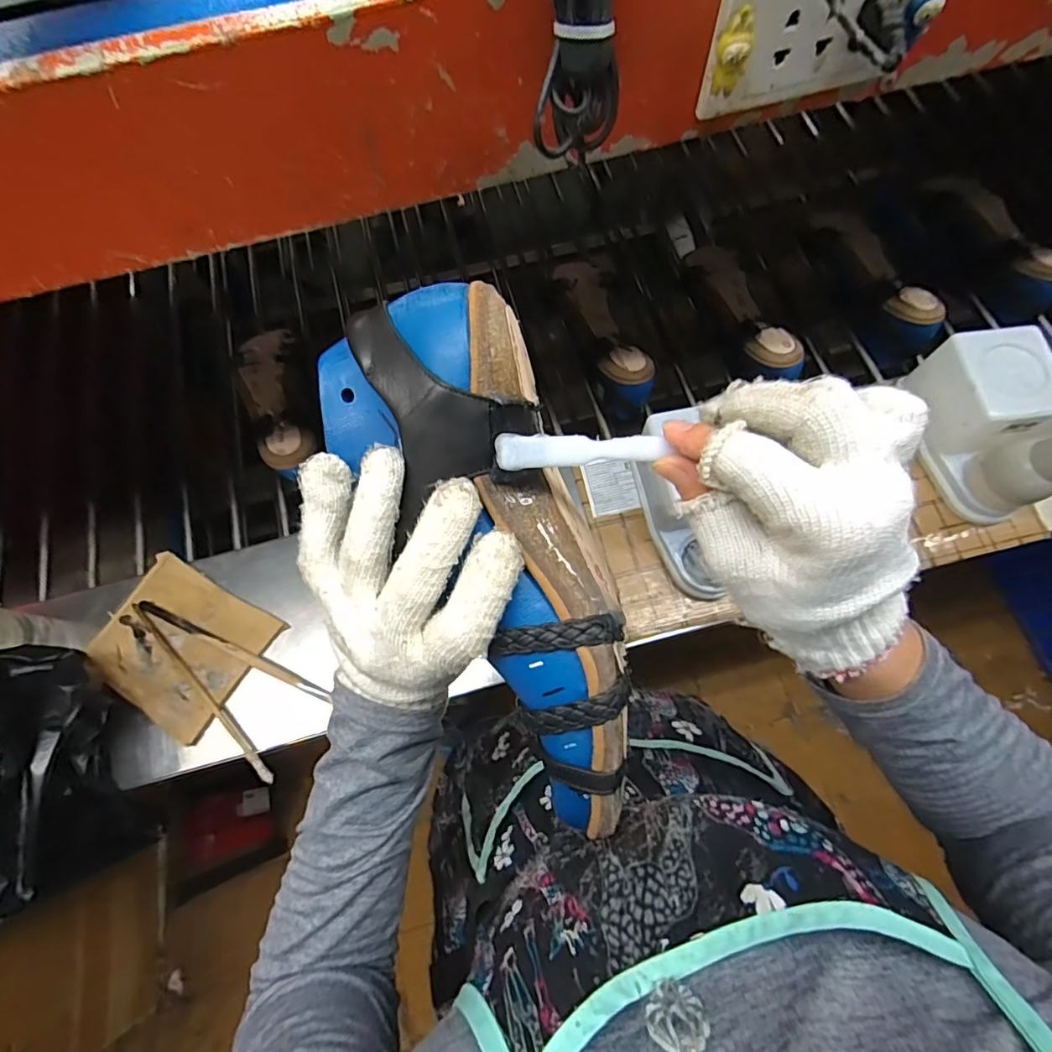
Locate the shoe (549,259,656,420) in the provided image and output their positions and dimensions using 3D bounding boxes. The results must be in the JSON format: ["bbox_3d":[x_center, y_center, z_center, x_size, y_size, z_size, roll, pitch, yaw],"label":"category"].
[{"bbox_3d":[0.098,-0.266,0.730,0.076,0.098,0.248,-17,70,-4],"label":"shoe"}]

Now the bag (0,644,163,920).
[{"bbox_3d":[-0.509,0.244,0.494,0.187,0.203,0.241,-17,70,-3],"label":"bag"}]

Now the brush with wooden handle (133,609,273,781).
[{"bbox_3d":[-0.355,0.179,0.579,0.261,0.018,0.010,42,77,16],"label":"brush with wooden handle"}]

